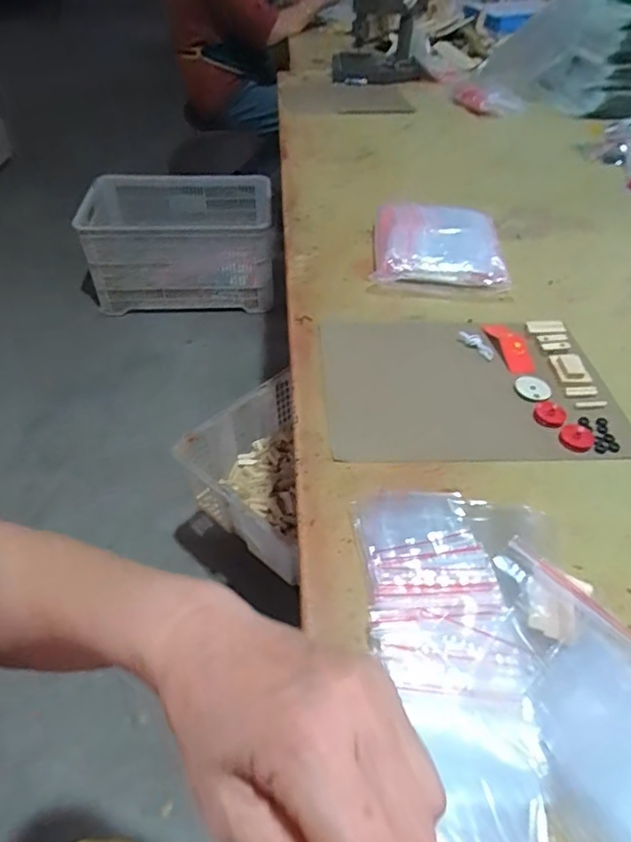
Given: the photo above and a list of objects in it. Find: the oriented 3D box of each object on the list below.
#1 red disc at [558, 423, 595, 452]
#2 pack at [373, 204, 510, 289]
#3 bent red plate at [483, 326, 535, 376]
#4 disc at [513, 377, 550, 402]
[{"bbox_3d":[0.237,0.014,0.494,0.030,0.006,0.031,0,44,0],"label":"red disc"},{"bbox_3d":[0.161,-0.231,0.720,0.167,0.038,0.179,2,44,2],"label":"pack"},{"bbox_3d":[0.212,-0.080,0.589,0.033,0.007,0.086,-4,44,-5],"label":"bent red plate"},{"bbox_3d":[0.218,-0.033,0.548,0.033,0.004,0.035,0,44,0],"label":"disc"}]

